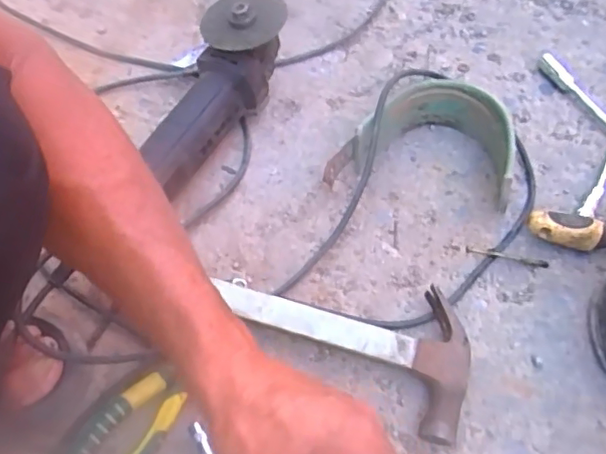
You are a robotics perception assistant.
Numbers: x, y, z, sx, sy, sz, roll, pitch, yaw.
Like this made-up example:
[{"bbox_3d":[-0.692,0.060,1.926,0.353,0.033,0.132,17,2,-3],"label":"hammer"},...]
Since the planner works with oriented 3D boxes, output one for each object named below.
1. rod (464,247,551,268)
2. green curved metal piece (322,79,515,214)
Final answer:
[{"bbox_3d":[0.198,0.029,0.557,0.079,0.004,0.007,9,59,4],"label":"rod"},{"bbox_3d":[0.124,-0.090,0.598,0.188,0.069,0.116,8,59,4],"label":"green curved metal piece"}]

